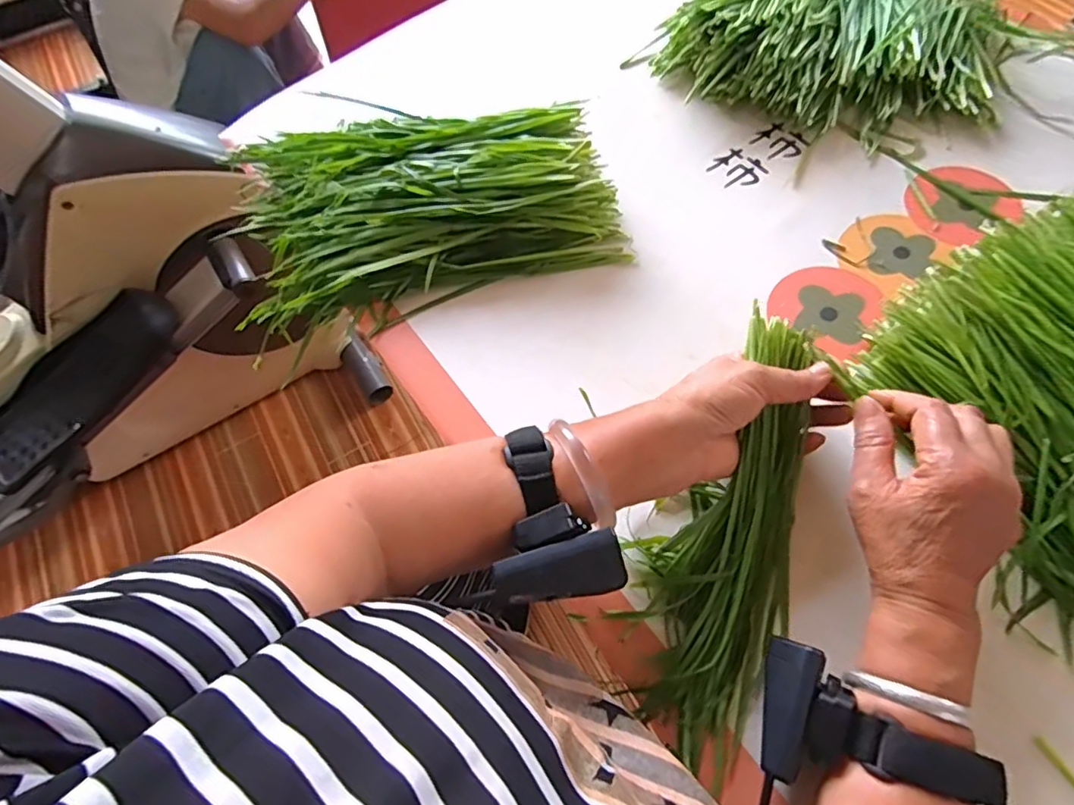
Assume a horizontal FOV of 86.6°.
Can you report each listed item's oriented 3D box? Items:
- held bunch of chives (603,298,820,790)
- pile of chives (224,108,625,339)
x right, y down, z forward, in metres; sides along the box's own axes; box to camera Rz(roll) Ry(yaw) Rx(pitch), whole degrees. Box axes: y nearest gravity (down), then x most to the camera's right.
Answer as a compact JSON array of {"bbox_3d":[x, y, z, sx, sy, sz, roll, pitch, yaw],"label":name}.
[{"bbox_3d":[0.126,0.082,0.375,0.096,0.044,0.273,17,80,11],"label":"held bunch of chives"},{"bbox_3d":[-0.108,-0.193,0.512,0.354,0.060,0.233,-7,64,0],"label":"pile of chives"}]

